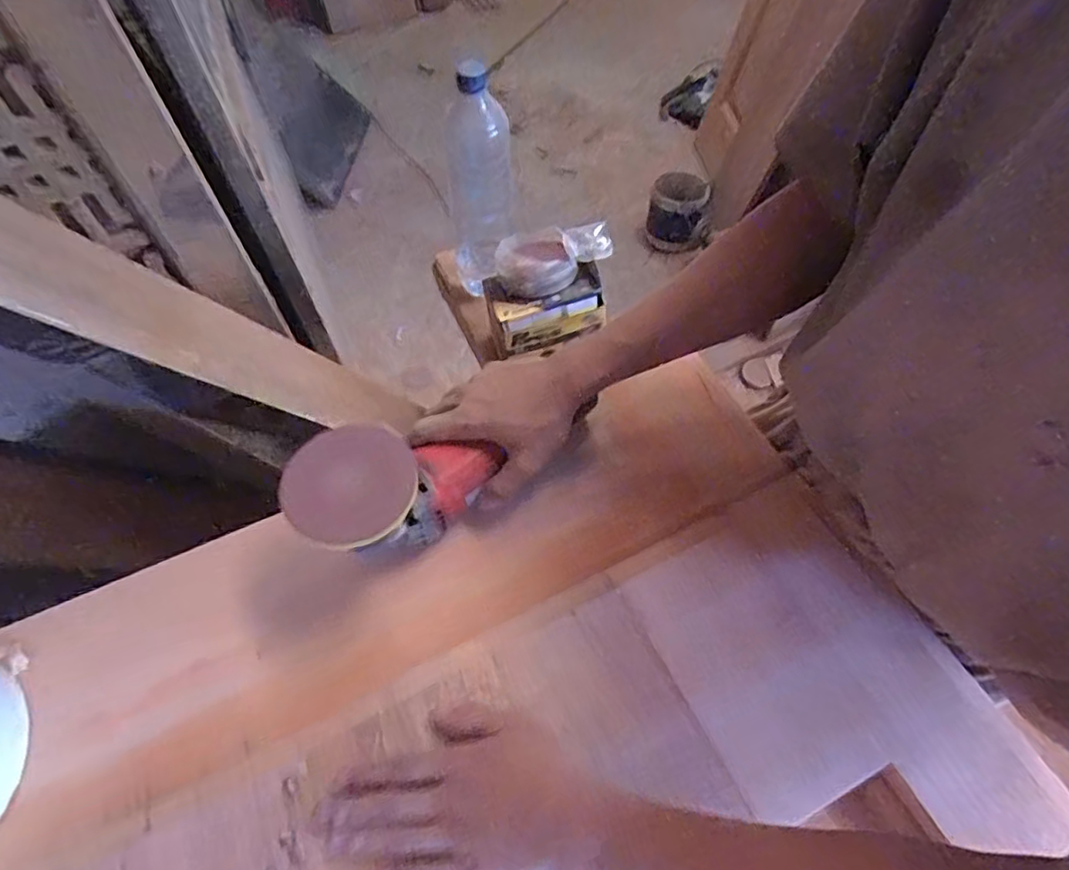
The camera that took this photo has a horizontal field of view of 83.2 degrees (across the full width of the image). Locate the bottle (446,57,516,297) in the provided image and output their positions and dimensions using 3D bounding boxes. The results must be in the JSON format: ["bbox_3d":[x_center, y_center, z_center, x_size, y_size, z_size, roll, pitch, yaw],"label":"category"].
[{"bbox_3d":[-0.068,-0.316,0.782,0.086,0.295,0.076,-2,57,1],"label":"bottle"}]

